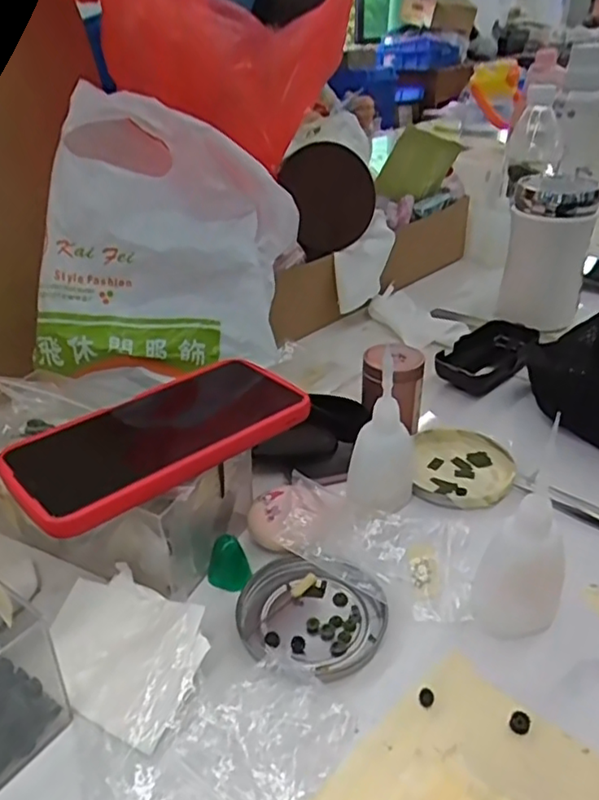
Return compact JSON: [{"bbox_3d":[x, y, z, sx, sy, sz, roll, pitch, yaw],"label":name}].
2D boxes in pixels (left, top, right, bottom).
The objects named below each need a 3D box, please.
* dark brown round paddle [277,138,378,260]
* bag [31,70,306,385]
[{"bbox_3d":[0.027,-0.201,0.640,0.103,0.104,0.011,16,36,27],"label":"dark brown round paddle"},{"bbox_3d":[-0.103,-0.127,0.489,0.193,0.182,0.096,-4,32,-3],"label":"bag"}]

